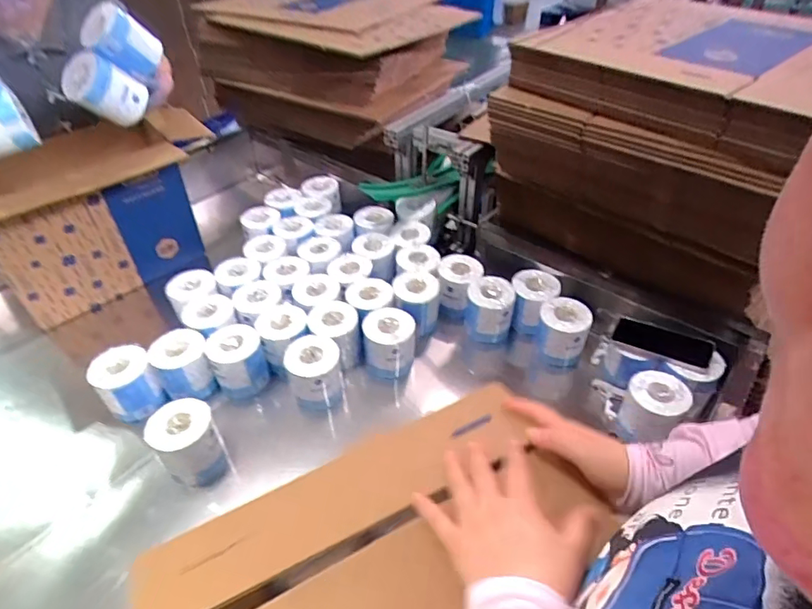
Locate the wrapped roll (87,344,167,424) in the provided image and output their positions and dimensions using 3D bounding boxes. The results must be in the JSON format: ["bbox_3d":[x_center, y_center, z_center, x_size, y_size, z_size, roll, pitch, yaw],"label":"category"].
[{"bbox_3d":[-0.524,0.150,0.941,0.102,0.101,0.102,-29,50,-29],"label":"wrapped roll"}]

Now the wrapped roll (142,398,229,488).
[{"bbox_3d":[-0.369,0.241,0.845,0.095,0.126,0.099,0,42,0],"label":"wrapped roll"}]

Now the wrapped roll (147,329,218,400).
[{"bbox_3d":[-0.433,0.121,0.976,0.101,0.103,0.108,-26,48,-26],"label":"wrapped roll"}]

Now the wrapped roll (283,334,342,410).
[{"bbox_3d":[-0.178,0.132,0.972,0.097,0.102,0.105,-6,42,-7],"label":"wrapped roll"}]

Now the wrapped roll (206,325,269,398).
[{"bbox_3d":[-0.334,0.115,0.992,0.100,0.116,0.094,0,42,0],"label":"wrapped roll"}]

